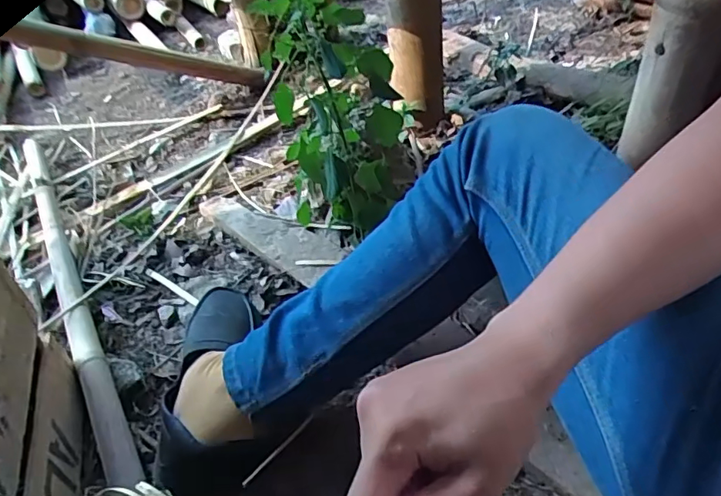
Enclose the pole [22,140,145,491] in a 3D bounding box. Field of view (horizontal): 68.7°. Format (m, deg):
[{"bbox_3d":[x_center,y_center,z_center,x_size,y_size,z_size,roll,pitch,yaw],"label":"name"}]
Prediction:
[{"bbox_3d":[-0.464,0.017,0.822,0.033,0.045,0.862,-29,45,-17],"label":"pole"}]

